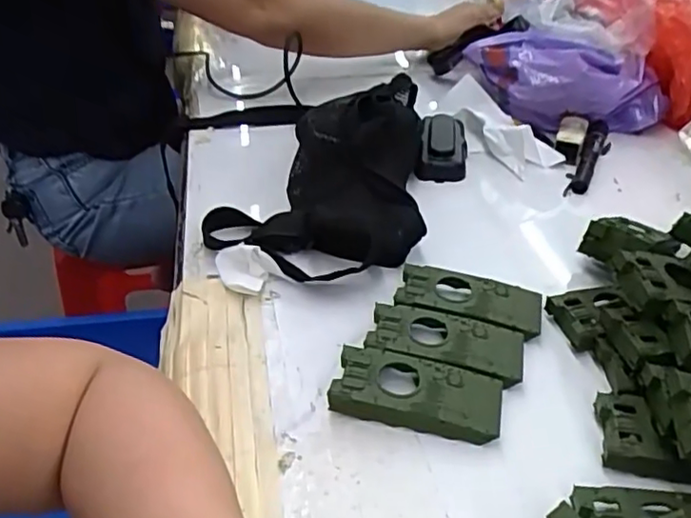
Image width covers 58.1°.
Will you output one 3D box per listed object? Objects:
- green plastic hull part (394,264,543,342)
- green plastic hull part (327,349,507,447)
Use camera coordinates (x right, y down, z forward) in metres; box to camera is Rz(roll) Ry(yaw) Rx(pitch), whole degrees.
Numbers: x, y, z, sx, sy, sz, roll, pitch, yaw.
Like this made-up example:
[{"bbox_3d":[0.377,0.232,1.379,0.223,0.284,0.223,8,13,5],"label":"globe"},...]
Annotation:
[{"bbox_3d":[0.091,0.032,0.459,0.103,0.020,0.046,8,38,11],"label":"green plastic hull part"},{"bbox_3d":[0.045,0.086,0.393,0.102,0.022,0.043,8,38,11],"label":"green plastic hull part"}]

